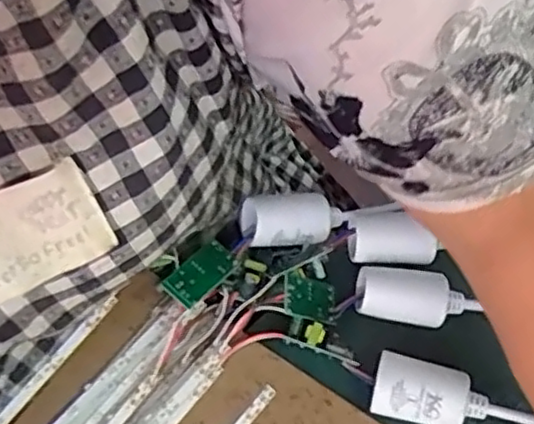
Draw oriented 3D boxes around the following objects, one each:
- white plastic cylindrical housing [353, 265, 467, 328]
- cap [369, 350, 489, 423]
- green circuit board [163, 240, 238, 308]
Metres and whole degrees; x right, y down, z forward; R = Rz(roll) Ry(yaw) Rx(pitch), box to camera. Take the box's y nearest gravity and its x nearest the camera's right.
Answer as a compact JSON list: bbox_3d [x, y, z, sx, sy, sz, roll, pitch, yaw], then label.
[{"bbox_3d":[0.073,0.044,0.347,0.053,0.021,0.025,12,66,3],"label":"white plastic cylindrical housing"},{"bbox_3d":[0.077,0.090,0.328,0.052,0.026,0.028,16,67,4],"label":"cap"},{"bbox_3d":[-0.034,0.032,0.344,0.020,0.004,0.036,44,65,11],"label":"green circuit board"}]

